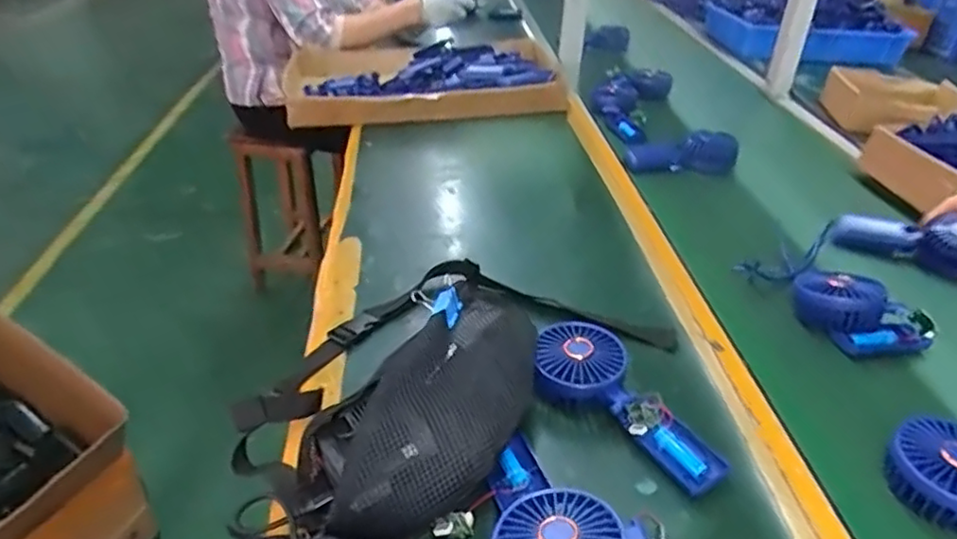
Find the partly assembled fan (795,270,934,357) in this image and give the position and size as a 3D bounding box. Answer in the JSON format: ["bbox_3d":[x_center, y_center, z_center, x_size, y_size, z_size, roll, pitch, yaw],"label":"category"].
[{"bbox_3d":[0.408,0.047,0.684,0.137,0.055,0.072,17,36,19],"label":"partly assembled fan"}]

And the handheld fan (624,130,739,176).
[{"bbox_3d":[0.326,-0.175,1.039,0.178,0.072,0.049,-7,36,-15],"label":"handheld fan"}]

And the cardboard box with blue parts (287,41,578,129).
[{"bbox_3d":[-0.113,-0.380,1.278,0.515,0.077,0.360,-1,34,-7],"label":"cardboard box with blue parts"}]

